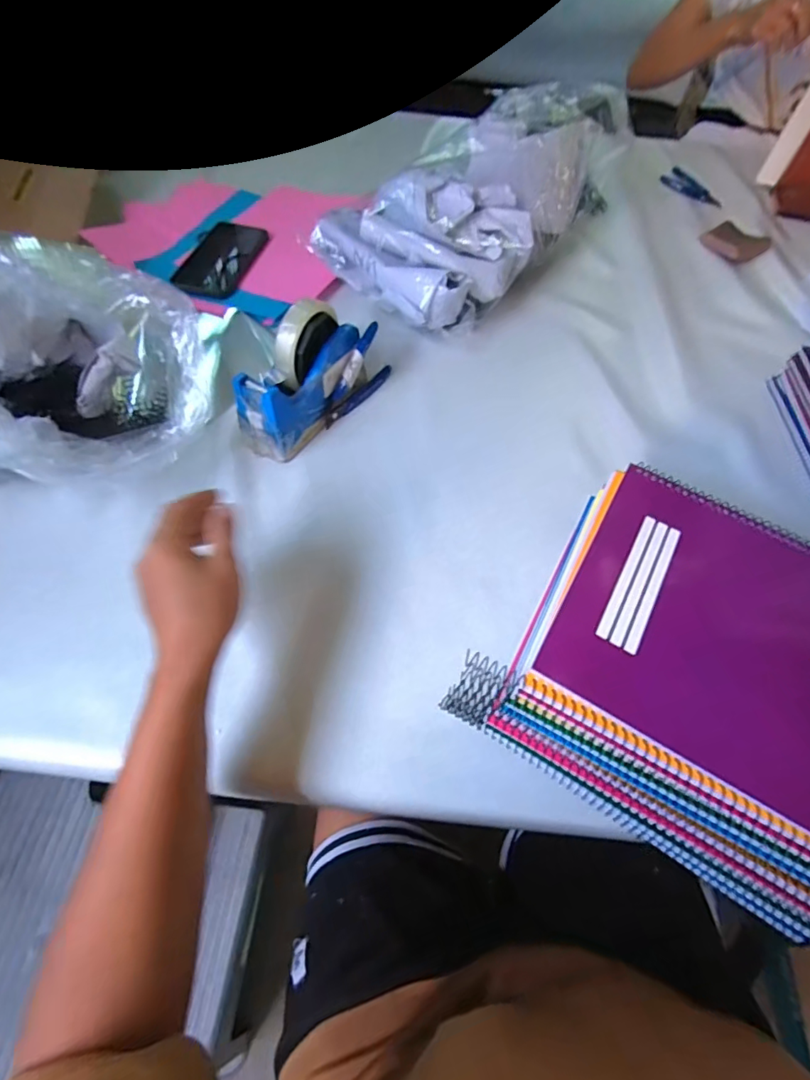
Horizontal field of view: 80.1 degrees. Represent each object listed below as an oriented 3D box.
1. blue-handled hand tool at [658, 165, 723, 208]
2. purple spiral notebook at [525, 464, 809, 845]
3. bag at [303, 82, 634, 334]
[{"bbox_3d":[0.522,-0.641,0.880,0.074,0.008,0.126,-29,66,-19],"label":"blue-handled hand tool"},{"bbox_3d":[0.236,0.070,0.314,0.249,0.011,0.201,29,62,12],"label":"purple spiral notebook"},{"bbox_3d":[0.104,-0.476,0.669,0.232,0.156,0.434,36,64,17],"label":"bag"}]

